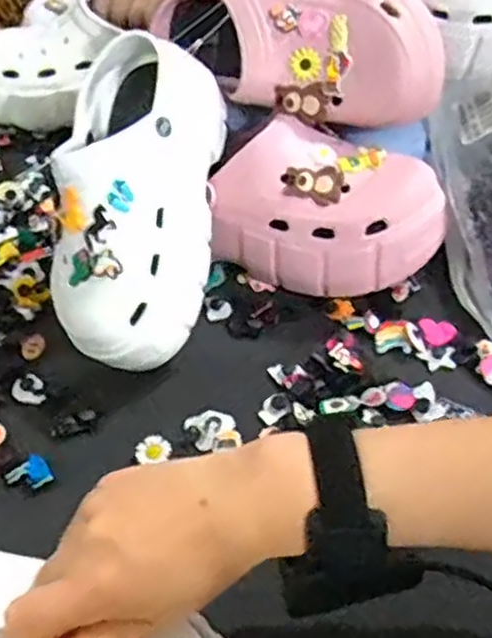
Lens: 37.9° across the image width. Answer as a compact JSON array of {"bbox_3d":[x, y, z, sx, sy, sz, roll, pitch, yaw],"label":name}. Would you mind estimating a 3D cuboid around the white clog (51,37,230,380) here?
[{"bbox_3d":[-0.085,-0.087,0.524,0.106,0.090,0.237,6,78,10],"label":"white clog"}]

